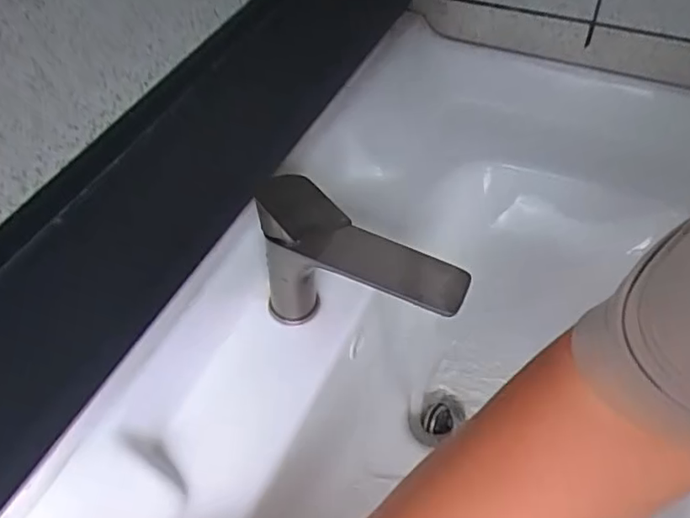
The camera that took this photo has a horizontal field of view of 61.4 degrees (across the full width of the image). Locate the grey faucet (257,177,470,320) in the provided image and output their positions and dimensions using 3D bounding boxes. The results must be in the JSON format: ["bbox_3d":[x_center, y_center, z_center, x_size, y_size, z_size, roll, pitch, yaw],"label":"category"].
[{"bbox_3d":[0.009,0.017,0.457,0.165,0.164,0.064,20,56,19],"label":"grey faucet"}]

